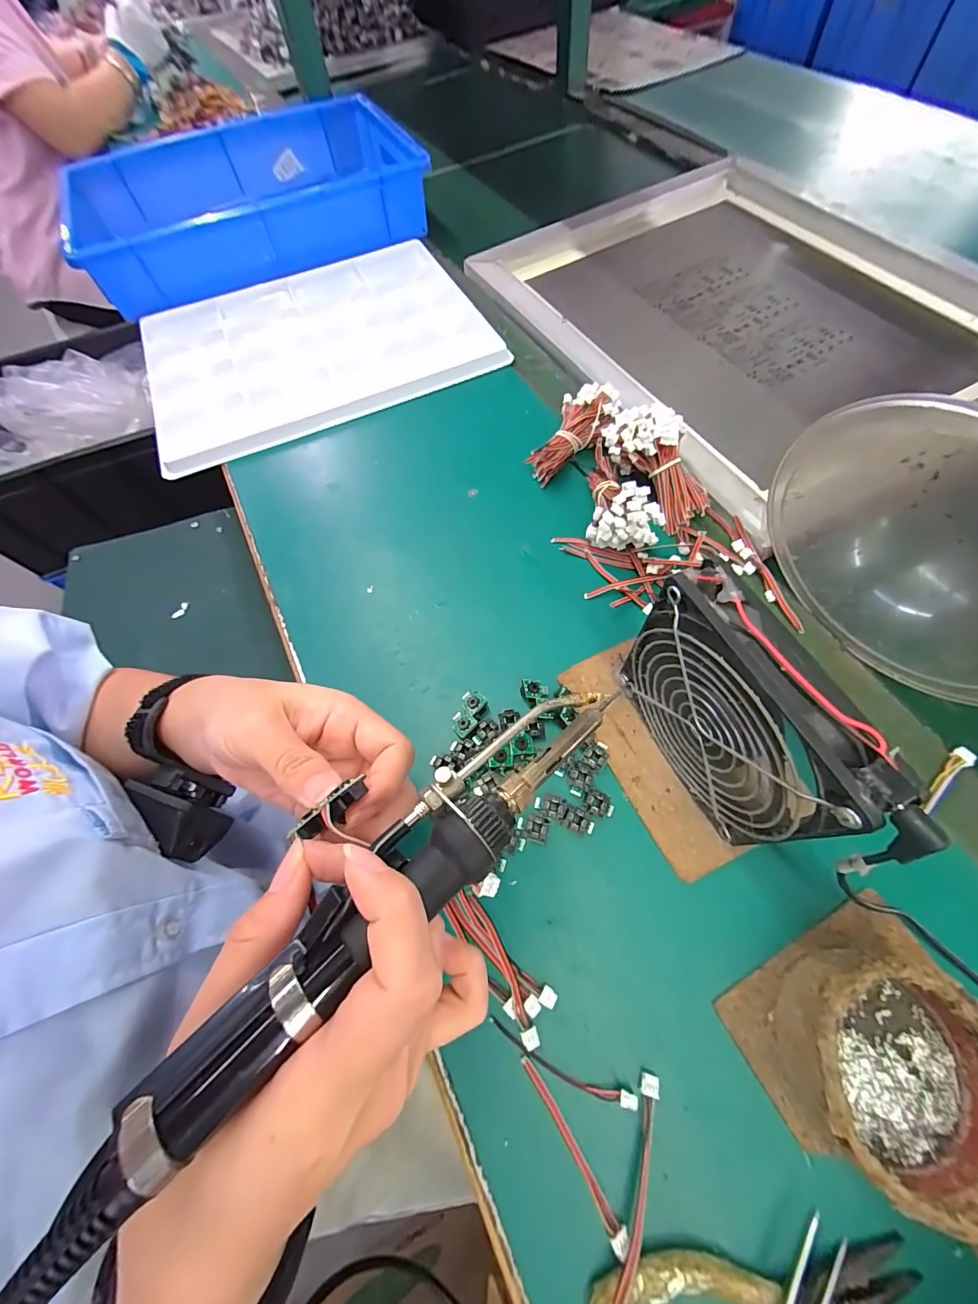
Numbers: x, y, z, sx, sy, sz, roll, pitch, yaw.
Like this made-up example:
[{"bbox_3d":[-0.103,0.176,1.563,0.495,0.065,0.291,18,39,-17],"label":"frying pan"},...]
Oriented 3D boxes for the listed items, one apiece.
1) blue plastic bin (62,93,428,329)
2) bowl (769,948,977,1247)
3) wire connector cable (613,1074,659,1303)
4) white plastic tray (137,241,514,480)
[{"bbox_3d":[-0.323,-0.614,0.591,0.452,0.075,0.332,-25,65,-7],"label":"blue plastic bin"},{"bbox_3d":[0.178,0.184,0.196,0.084,0.039,0.081,-2,64,4],"label":"bowl"},{"bbox_3d":[0.067,0.236,0.195,0.010,0.009,0.075,16,67,12],"label":"wire connector cable"},{"bbox_3d":[-0.196,-0.349,0.496,0.356,0.014,0.278,-24,65,-10],"label":"white plastic tray"}]

